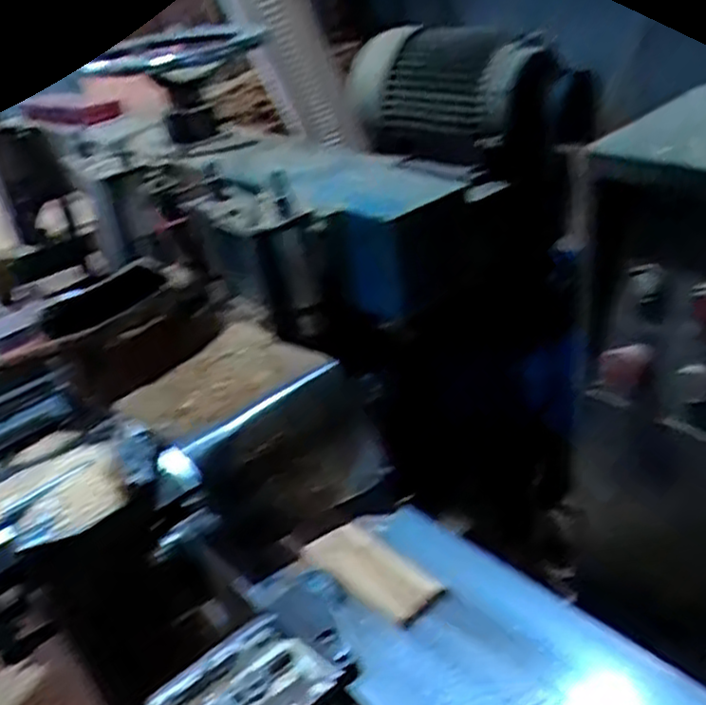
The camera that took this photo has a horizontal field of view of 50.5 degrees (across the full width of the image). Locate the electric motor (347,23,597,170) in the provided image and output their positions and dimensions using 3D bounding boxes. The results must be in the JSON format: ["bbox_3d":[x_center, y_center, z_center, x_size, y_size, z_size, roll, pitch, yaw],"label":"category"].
[{"bbox_3d":[0.168,-0.385,1.092,0.173,0.187,0.372,-26,36,-27],"label":"electric motor"}]

